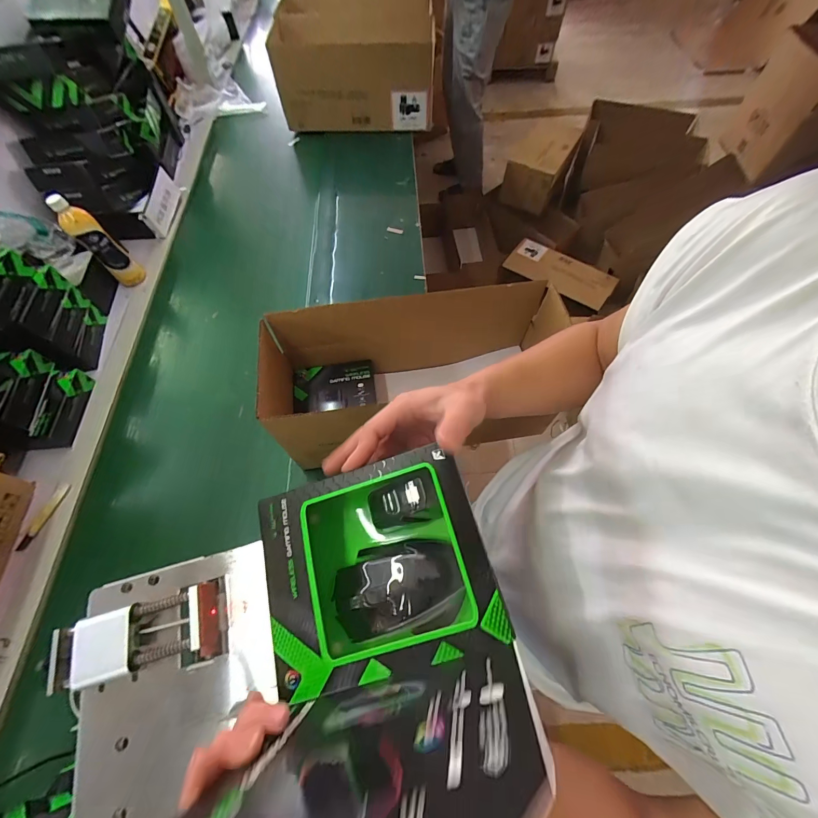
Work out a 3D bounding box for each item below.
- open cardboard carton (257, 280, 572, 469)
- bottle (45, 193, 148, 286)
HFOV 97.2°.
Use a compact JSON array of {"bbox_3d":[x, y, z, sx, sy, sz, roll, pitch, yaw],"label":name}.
[{"bbox_3d":[0.015,-0.050,0.661,0.481,0.238,0.201,-10,63,-3],"label":"open cardboard carton"},{"bbox_3d":[-0.722,-0.388,0.841,0.067,0.200,0.067,-42,69,-17],"label":"bottle"}]

